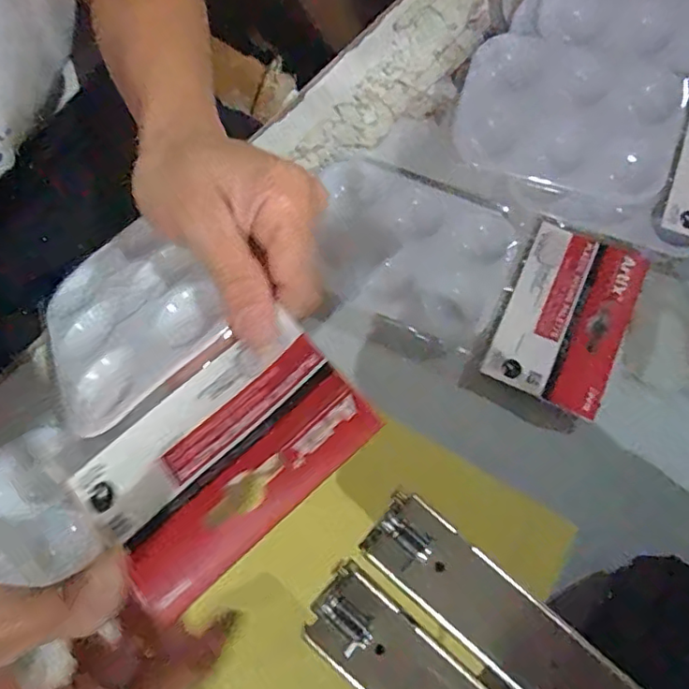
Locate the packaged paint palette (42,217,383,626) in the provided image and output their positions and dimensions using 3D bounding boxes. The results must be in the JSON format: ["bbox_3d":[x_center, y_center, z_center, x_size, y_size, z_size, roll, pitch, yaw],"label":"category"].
[{"bbox_3d":[-0.080,0.008,0.233,0.093,0.016,0.181,-45,53,-9],"label":"packaged paint palette"}]

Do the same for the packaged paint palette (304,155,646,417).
[{"bbox_3d":[0.067,-0.041,0.328,0.184,0.011,0.099,25,74,8],"label":"packaged paint palette"}]

